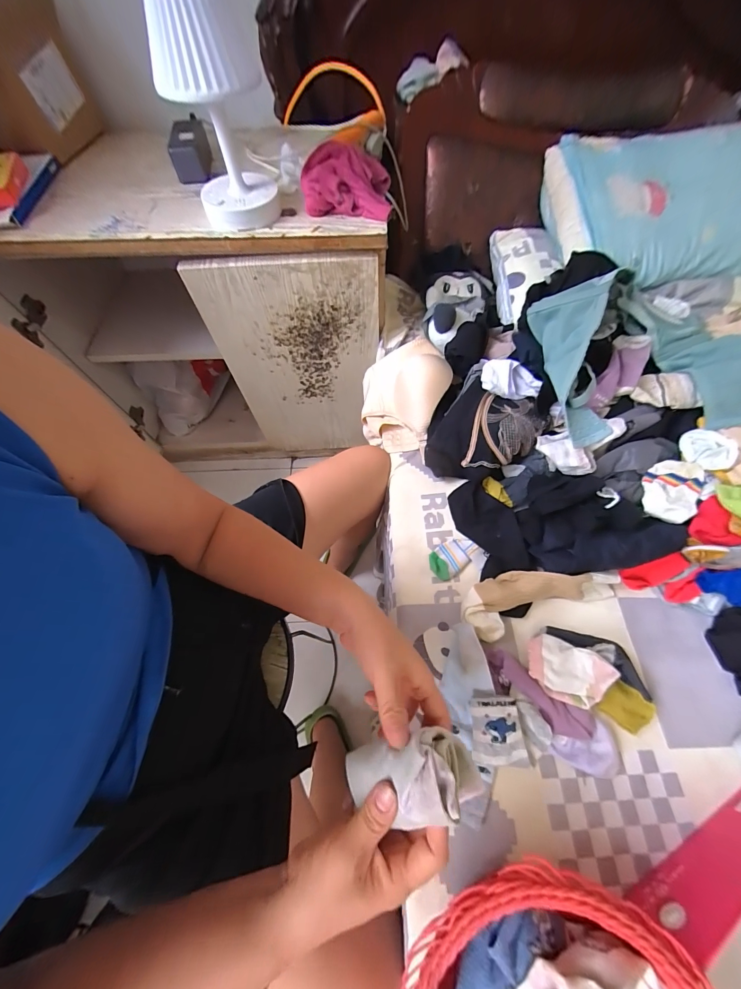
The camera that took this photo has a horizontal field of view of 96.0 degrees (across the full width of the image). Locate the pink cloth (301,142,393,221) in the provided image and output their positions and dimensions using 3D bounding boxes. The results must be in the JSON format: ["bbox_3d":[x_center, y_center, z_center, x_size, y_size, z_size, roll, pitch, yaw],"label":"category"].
[{"bbox_3d":[-0.043,-0.536,0.575,0.152,0.061,0.128,1,63,0],"label":"pink cloth"}]

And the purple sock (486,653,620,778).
[{"bbox_3d":[0.218,0.267,0.445,0.147,0.014,0.047,34,68,15],"label":"purple sock"}]

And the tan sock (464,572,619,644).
[{"bbox_3d":[0.253,0.148,0.504,0.241,0.059,0.077,-16,64,-8],"label":"tan sock"}]

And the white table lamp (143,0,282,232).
[{"bbox_3d":[-0.218,-0.535,0.481,0.125,0.215,0.118,-16,64,-9],"label":"white table lamp"}]

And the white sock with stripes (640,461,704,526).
[{"bbox_3d":[0.455,-0.007,0.499,0.076,0.029,0.087,21,65,10],"label":"white sock with stripes"}]

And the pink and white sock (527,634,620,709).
[{"bbox_3d":[0.264,0.235,0.443,0.101,0.021,0.068,25,66,12],"label":"pink and white sock"}]

